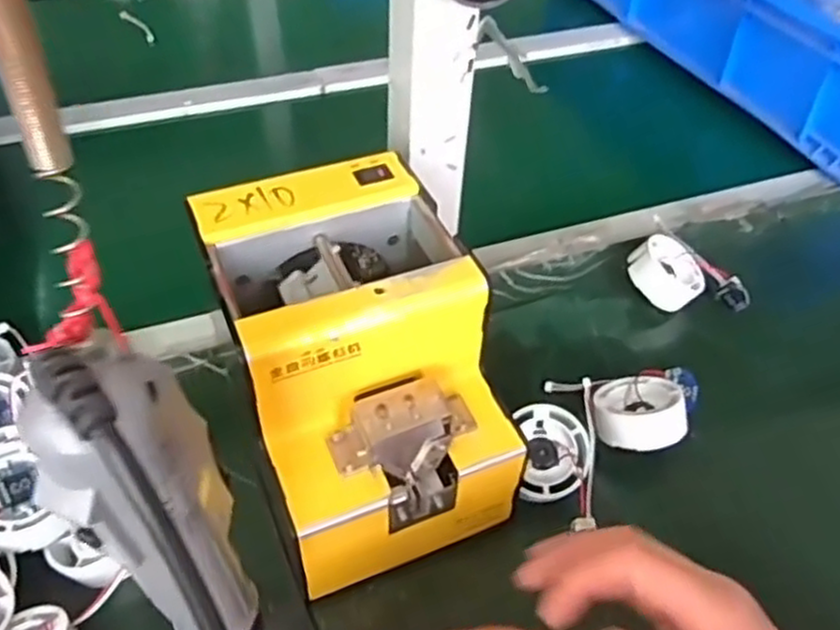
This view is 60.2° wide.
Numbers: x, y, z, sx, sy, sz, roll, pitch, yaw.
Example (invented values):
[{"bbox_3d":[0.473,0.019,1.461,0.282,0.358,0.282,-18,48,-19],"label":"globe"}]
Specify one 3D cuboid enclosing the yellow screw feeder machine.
[{"bbox_3d":[-0.034,0.029,0.401,0.124,0.141,0.181,-18,49,-19],"label":"yellow screw feeder machine"}]

